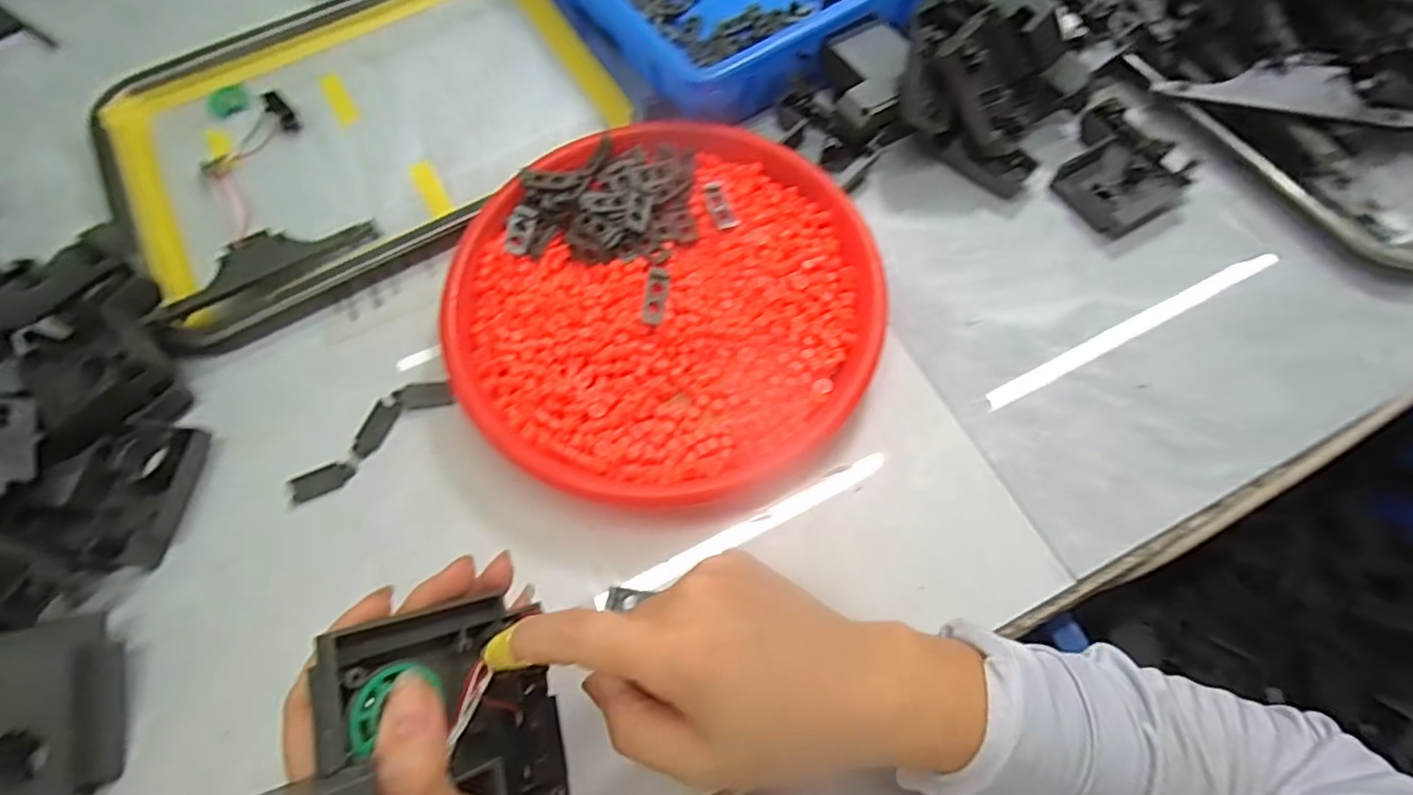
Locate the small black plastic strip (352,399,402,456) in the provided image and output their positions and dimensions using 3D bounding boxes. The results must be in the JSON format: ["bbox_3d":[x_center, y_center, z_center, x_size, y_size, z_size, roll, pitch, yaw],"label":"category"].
[{"bbox_3d":[-0.194,0.017,0.353,0.014,0.005,0.037,20,70,10],"label":"small black plastic strip"}]

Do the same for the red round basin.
[{"bbox_3d":[-0.024,-0.058,0.365,0.243,0.033,0.236,-1,68,2],"label":"red round basin"}]

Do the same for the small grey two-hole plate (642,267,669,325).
[{"bbox_3d":[-0.030,-0.061,0.357,0.012,0.005,0.034,8,81,5],"label":"small grey two-hole plate"}]

